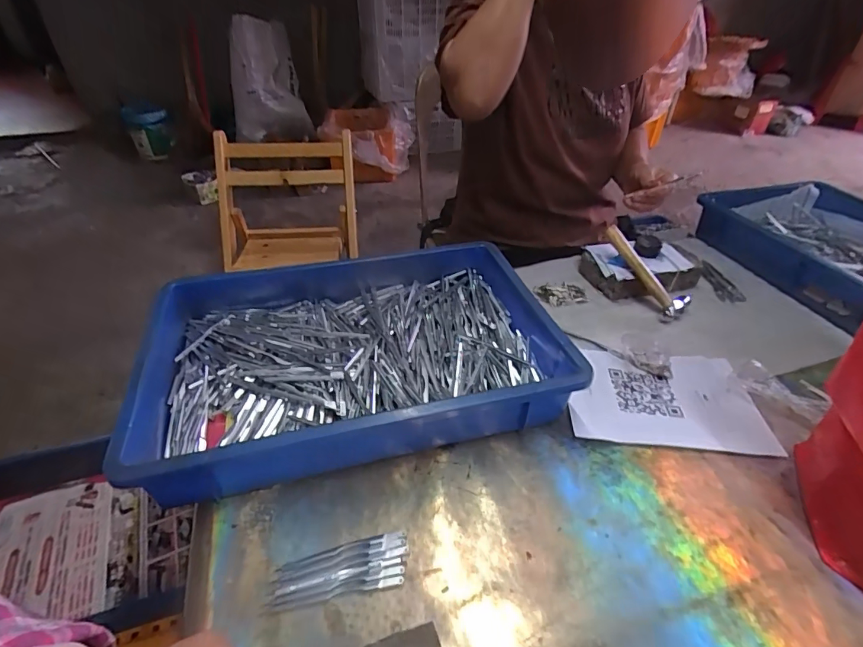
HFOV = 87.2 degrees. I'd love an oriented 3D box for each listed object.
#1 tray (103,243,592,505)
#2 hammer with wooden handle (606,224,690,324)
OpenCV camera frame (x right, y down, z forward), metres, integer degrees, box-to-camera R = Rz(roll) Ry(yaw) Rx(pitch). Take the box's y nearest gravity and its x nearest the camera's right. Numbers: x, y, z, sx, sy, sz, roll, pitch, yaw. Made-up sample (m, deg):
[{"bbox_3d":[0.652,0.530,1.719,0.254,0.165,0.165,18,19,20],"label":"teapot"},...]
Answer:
[{"bbox_3d":[-0.085,0.033,0.525,0.431,0.089,0.283,-10,39,-11],"label":"tray"},{"bbox_3d":[0.308,-0.077,0.657,0.065,0.018,0.174,-33,83,-34],"label":"hammer with wooden handle"}]

